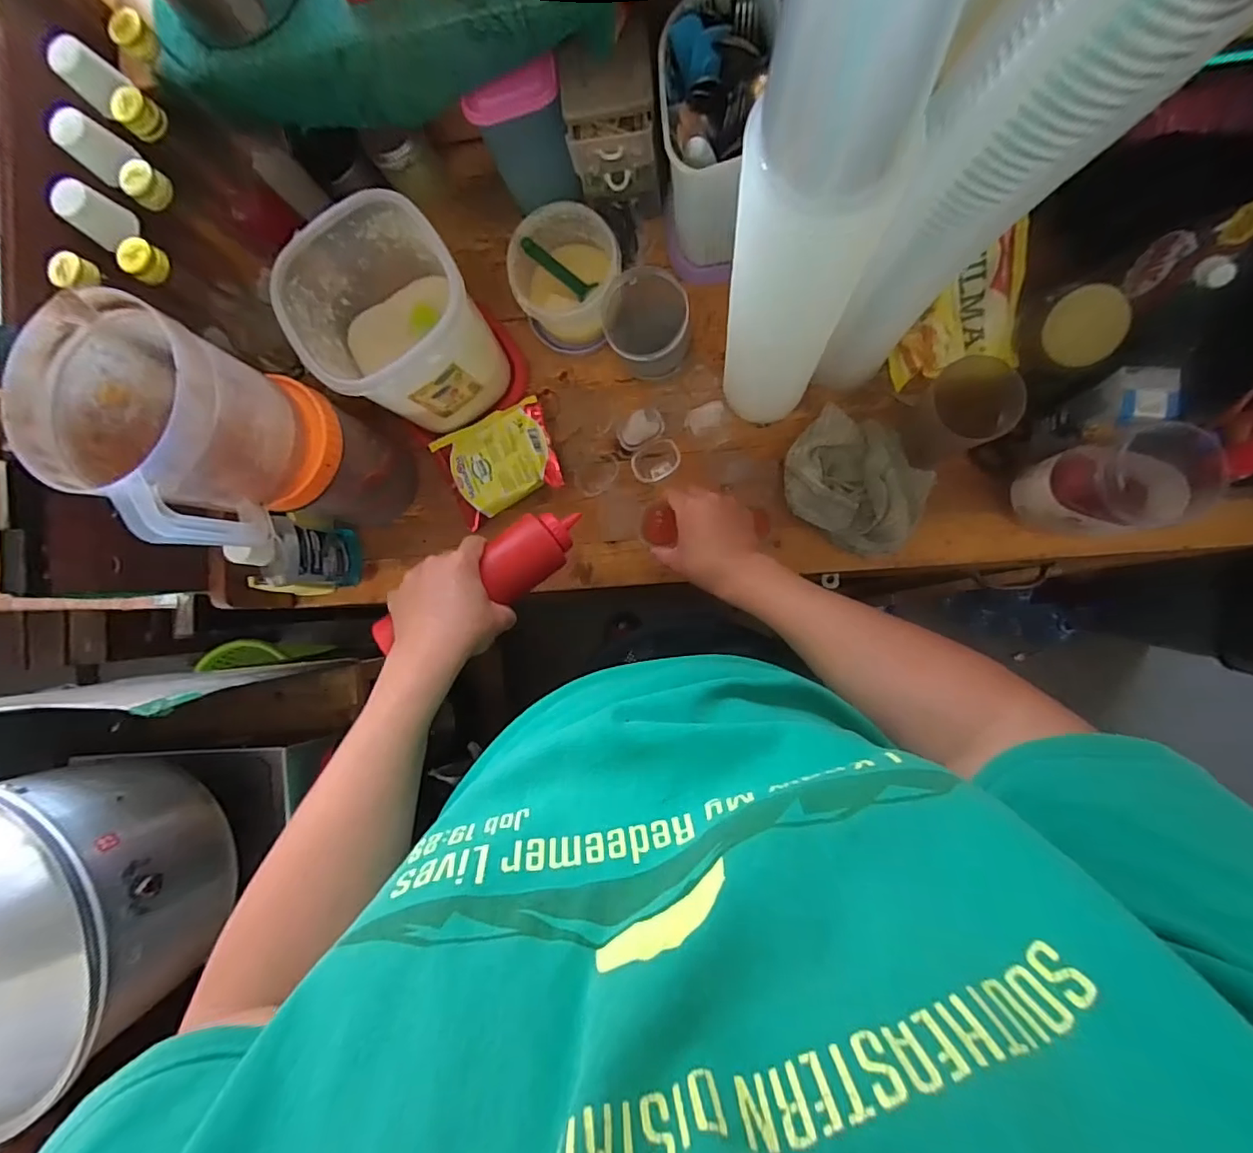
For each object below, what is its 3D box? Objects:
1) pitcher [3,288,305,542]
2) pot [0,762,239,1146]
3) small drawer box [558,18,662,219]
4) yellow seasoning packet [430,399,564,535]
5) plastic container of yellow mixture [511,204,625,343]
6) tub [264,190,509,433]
[{"bbox_3d":[-0.359,-0.122,0.433,0.158,0.121,0.134,29,93,7],"label":"pitcher"},{"bbox_3d":[-0.614,0.348,0.552,0.282,0.210,0.297,0,89,8],"label":"pot"},{"bbox_3d":[-0.010,-0.460,0.578,0.085,0.160,0.087,-4,88,8],"label":"small drawer box"},{"bbox_3d":[-0.151,-0.136,0.644,0.132,0.030,0.112,-23,86,7],"label":"yellow seasoning packet"},{"bbox_3d":[-0.061,-0.318,0.604,0.114,0.087,0.134,5,90,8],"label":"plastic container of yellow mixture"},{"bbox_3d":[-0.227,-0.260,0.573,0.155,0.173,0.159,-34,85,6],"label":"tub"}]

